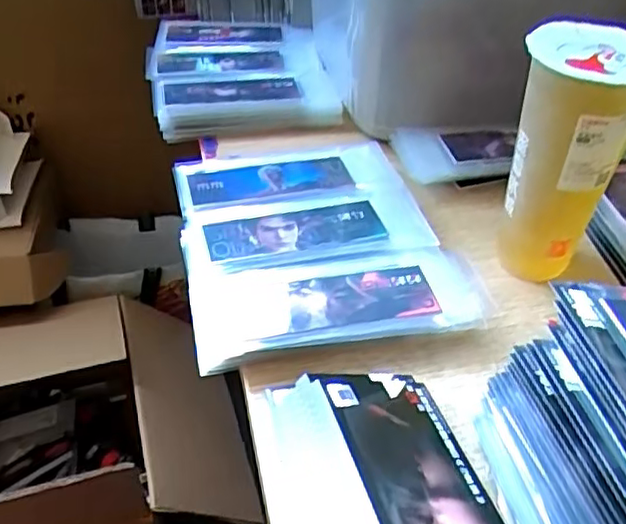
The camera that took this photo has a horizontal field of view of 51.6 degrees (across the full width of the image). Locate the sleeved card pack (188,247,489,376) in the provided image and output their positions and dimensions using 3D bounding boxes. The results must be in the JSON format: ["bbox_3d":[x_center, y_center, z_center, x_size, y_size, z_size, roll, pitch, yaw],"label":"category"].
[{"bbox_3d":[0.021,0.027,0.458,0.206,0.028,0.084,-5,41,-9],"label":"sleeved card pack"}]

